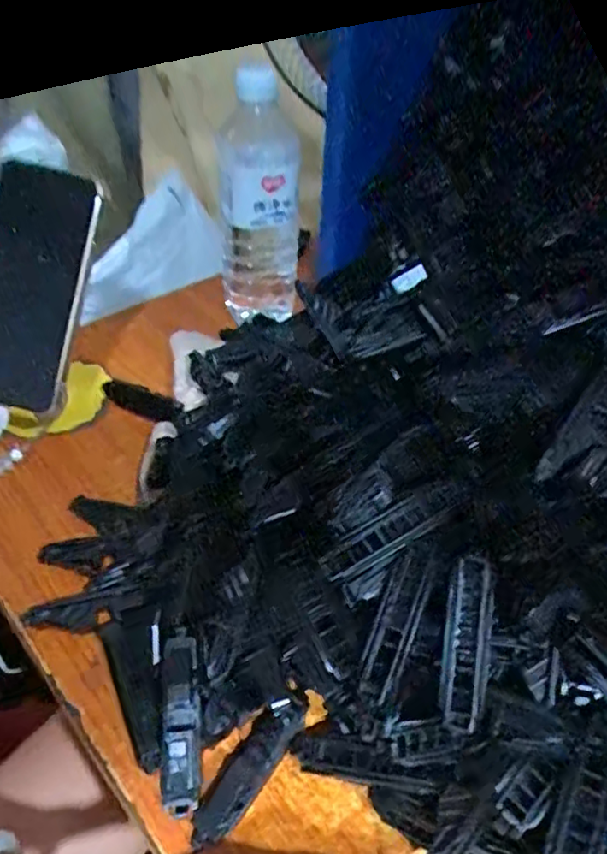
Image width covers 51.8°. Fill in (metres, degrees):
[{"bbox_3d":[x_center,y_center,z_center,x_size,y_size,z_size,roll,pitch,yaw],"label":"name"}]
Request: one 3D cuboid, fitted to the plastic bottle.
[{"bbox_3d":[-0.038,-0.191,0.547,0.065,0.200,0.067,-1,43,-5],"label":"plastic bottle"}]

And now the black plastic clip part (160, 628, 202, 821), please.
[{"bbox_3d":[-0.060,0.140,0.303,0.019,0.016,0.081,-3,58,-8],"label":"black plastic clip part"}]

